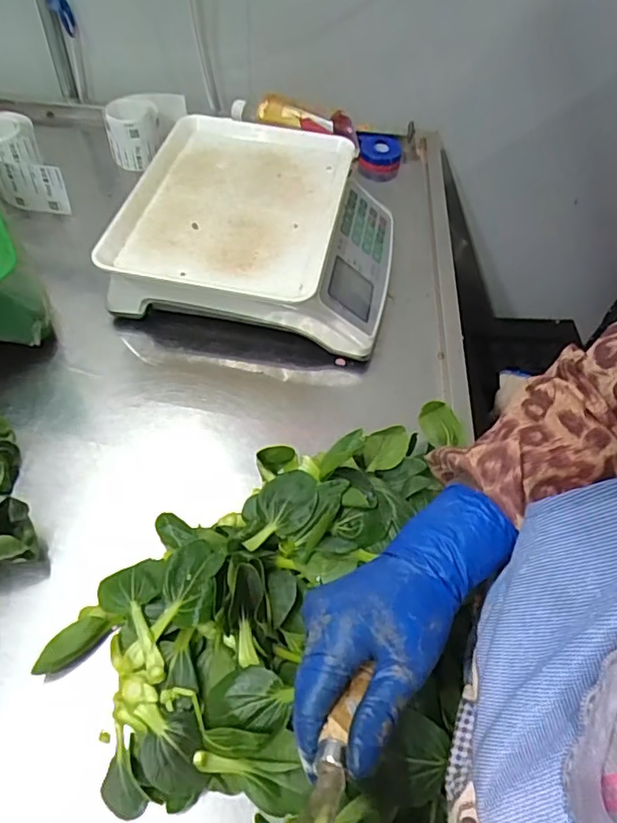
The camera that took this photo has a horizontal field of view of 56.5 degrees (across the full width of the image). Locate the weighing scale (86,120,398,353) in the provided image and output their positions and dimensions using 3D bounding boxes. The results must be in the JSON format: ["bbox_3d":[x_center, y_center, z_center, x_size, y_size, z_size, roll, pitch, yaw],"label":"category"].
[{"bbox_3d":[-0.046,-0.193,0.628,0.279,0.089,0.261,9,53,2],"label":"weighing scale"}]

